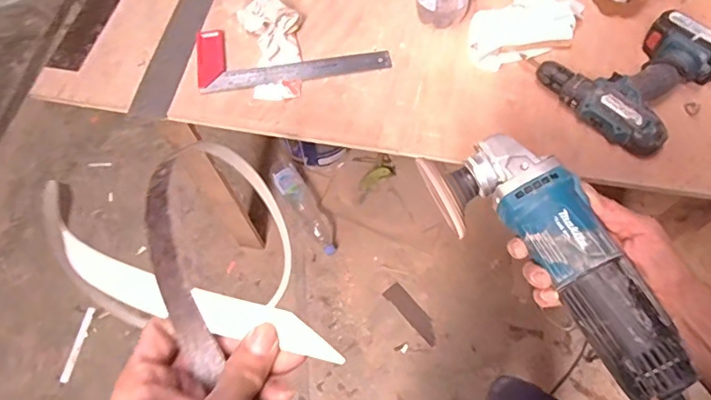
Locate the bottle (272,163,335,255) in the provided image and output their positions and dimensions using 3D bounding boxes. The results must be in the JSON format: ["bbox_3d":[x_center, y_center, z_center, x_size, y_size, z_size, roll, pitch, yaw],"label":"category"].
[{"bbox_3d":[-0.144,0.026,1.589,0.087,0.074,0.309,-33,66,-13],"label":"bottle"}]

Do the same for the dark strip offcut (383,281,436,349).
[{"bbox_3d":[0.165,0.322,1.463,0.057,0.006,0.197,-42,68,-8],"label":"dark strip offcut"}]

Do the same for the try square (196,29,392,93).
[{"bbox_3d":[-0.102,-0.240,0.825,0.302,0.011,0.127,-7,62,-1],"label":"try square"}]

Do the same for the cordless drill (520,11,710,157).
[{"bbox_3d":[0.395,-0.195,0.747,0.206,0.072,0.222,-39,66,-16],"label":"cordless drill"}]

